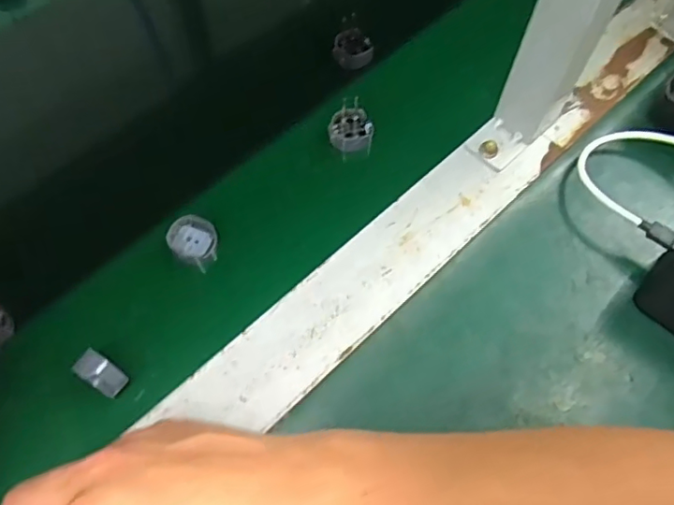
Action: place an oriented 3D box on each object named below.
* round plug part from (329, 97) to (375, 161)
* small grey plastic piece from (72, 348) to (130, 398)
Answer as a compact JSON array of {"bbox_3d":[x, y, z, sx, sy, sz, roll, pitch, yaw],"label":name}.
[{"bbox_3d":[0.009,-0.082,0.391,0.028,0.025,0.028,0,63,0],"label":"round plug part"},{"bbox_3d":[-0.123,0.063,0.307,0.026,0.012,0.014,29,67,14],"label":"small grey plastic piece"}]

